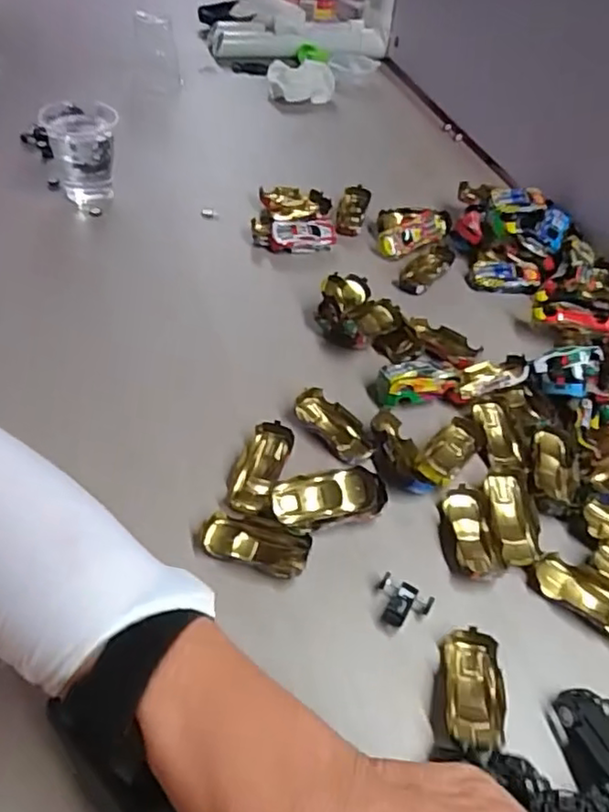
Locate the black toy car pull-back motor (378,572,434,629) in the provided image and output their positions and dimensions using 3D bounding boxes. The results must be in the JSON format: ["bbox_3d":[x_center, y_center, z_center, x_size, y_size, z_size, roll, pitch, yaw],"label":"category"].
[{"bbox_3d":[0.055,0.112,0.361,0.030,0.011,0.024,22,51,12],"label":"black toy car pull-back motor"}]

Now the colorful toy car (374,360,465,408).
[{"bbox_3d":[0.084,-0.017,0.467,0.064,0.025,0.025,-3,50,-8],"label":"colorful toy car"}]

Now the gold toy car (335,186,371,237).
[{"bbox_3d":[0.048,-0.195,0.648,0.027,0.017,0.067,13,63,5],"label":"gold toy car"}]

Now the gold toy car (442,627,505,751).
[{"bbox_3d":[0.088,0.148,0.334,0.028,0.014,0.058,8,50,1],"label":"gold toy car"}]

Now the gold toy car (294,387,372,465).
[{"bbox_3d":[0.021,0.016,0.451,0.065,0.025,0.029,36,56,23],"label":"gold toy car"}]

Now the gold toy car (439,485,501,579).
[{"bbox_3d":[0.103,0.079,0.397,0.032,0.015,0.063,1,50,-5],"label":"gold toy car"}]

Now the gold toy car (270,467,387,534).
[{"bbox_3d":[0.015,0.059,0.393,0.069,0.021,0.031,-13,52,-16],"label":"gold toy car"}]

